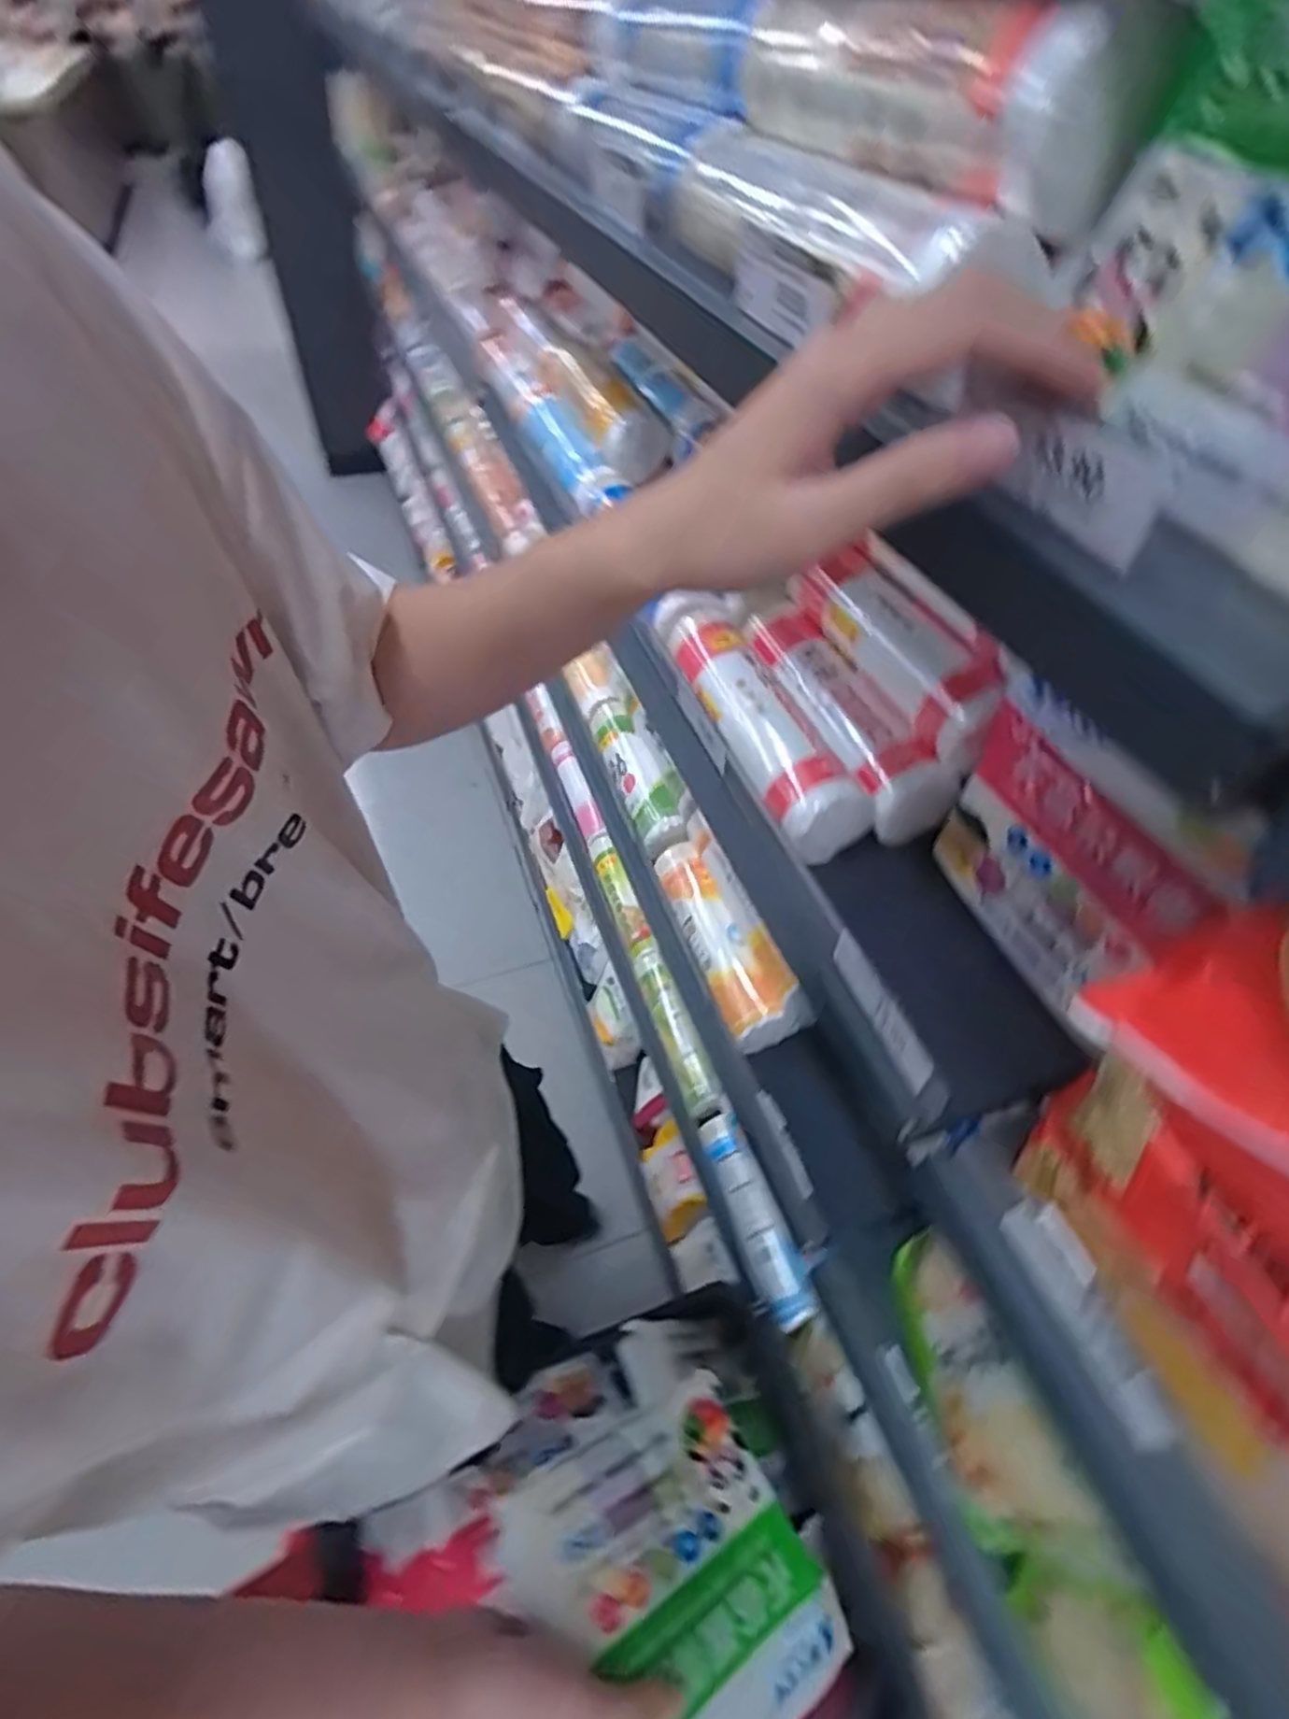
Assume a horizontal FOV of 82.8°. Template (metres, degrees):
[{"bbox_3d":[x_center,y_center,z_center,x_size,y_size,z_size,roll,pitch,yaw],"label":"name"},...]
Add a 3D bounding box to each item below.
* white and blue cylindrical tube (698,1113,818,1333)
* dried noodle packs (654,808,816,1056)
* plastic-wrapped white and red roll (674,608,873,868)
[{"bbox_3d":[0.134,0.431,0.893,0.054,0.041,0.240,-13,52,-13],"label":"white and blue cylindrical tube"},{"bbox_3d":[0.079,0.072,0.787,0.073,0.088,0.253,-19,54,-18],"label":"dried noodle packs"},{"bbox_3d":[0.090,-0.110,0.582,0.061,0.050,0.246,-15,53,-15],"label":"plastic-wrapped white and red roll"}]

